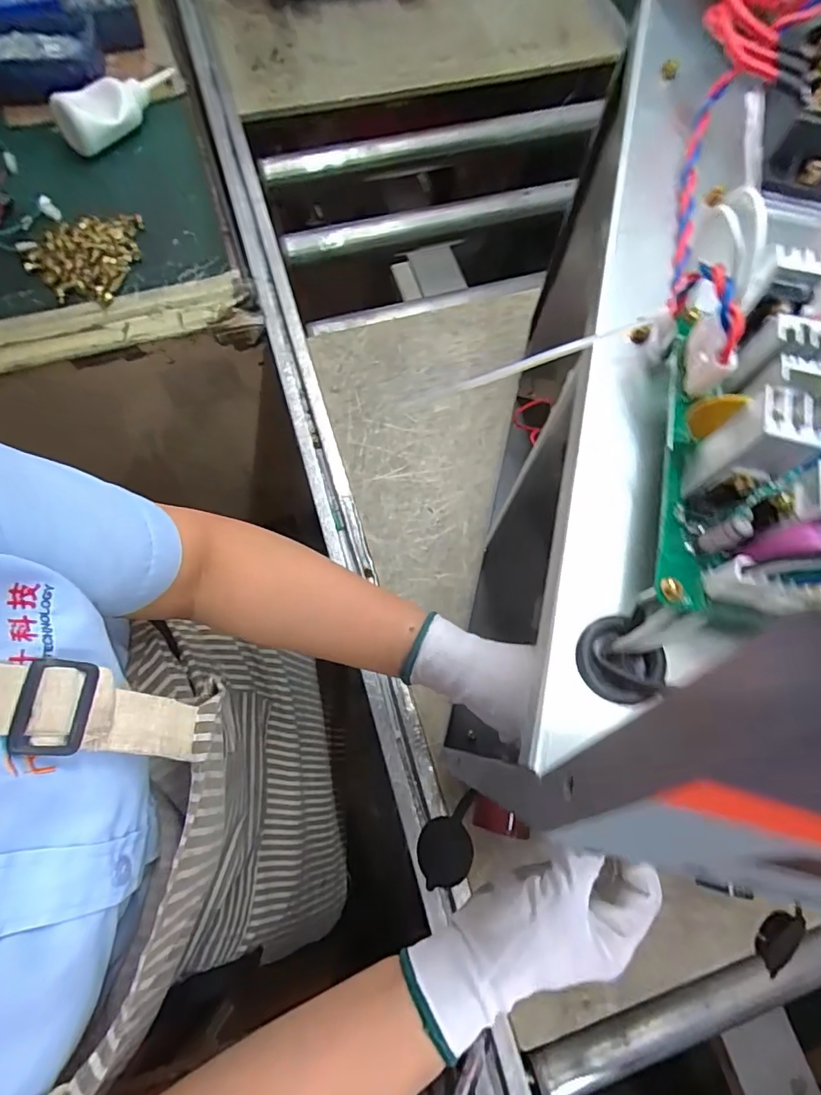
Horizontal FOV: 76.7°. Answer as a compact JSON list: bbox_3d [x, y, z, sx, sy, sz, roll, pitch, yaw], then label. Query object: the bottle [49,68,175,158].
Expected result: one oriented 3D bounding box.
[{"bbox_3d":[-0.379,-0.588,0.677,0.070,0.045,0.175,33,72,9],"label":"bottle"}]

